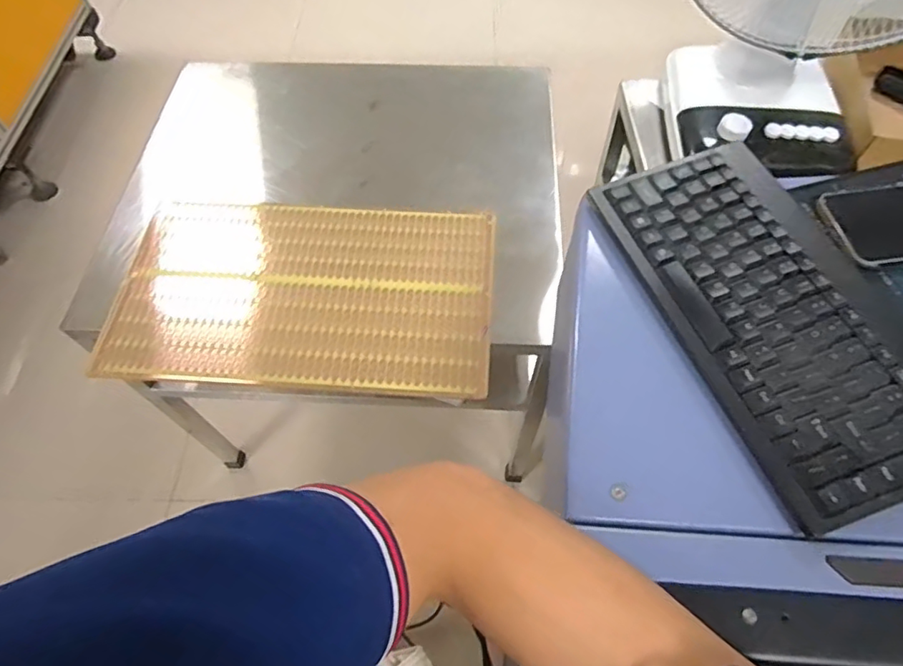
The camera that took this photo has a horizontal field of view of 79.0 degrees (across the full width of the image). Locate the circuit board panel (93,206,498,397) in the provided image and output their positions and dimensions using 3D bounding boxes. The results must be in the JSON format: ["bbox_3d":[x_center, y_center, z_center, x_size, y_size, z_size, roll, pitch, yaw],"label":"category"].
[{"bbox_3d":[-0.204,-0.063,0.779,0.514,0.010,0.298,3,60,2],"label":"circuit board panel"}]

